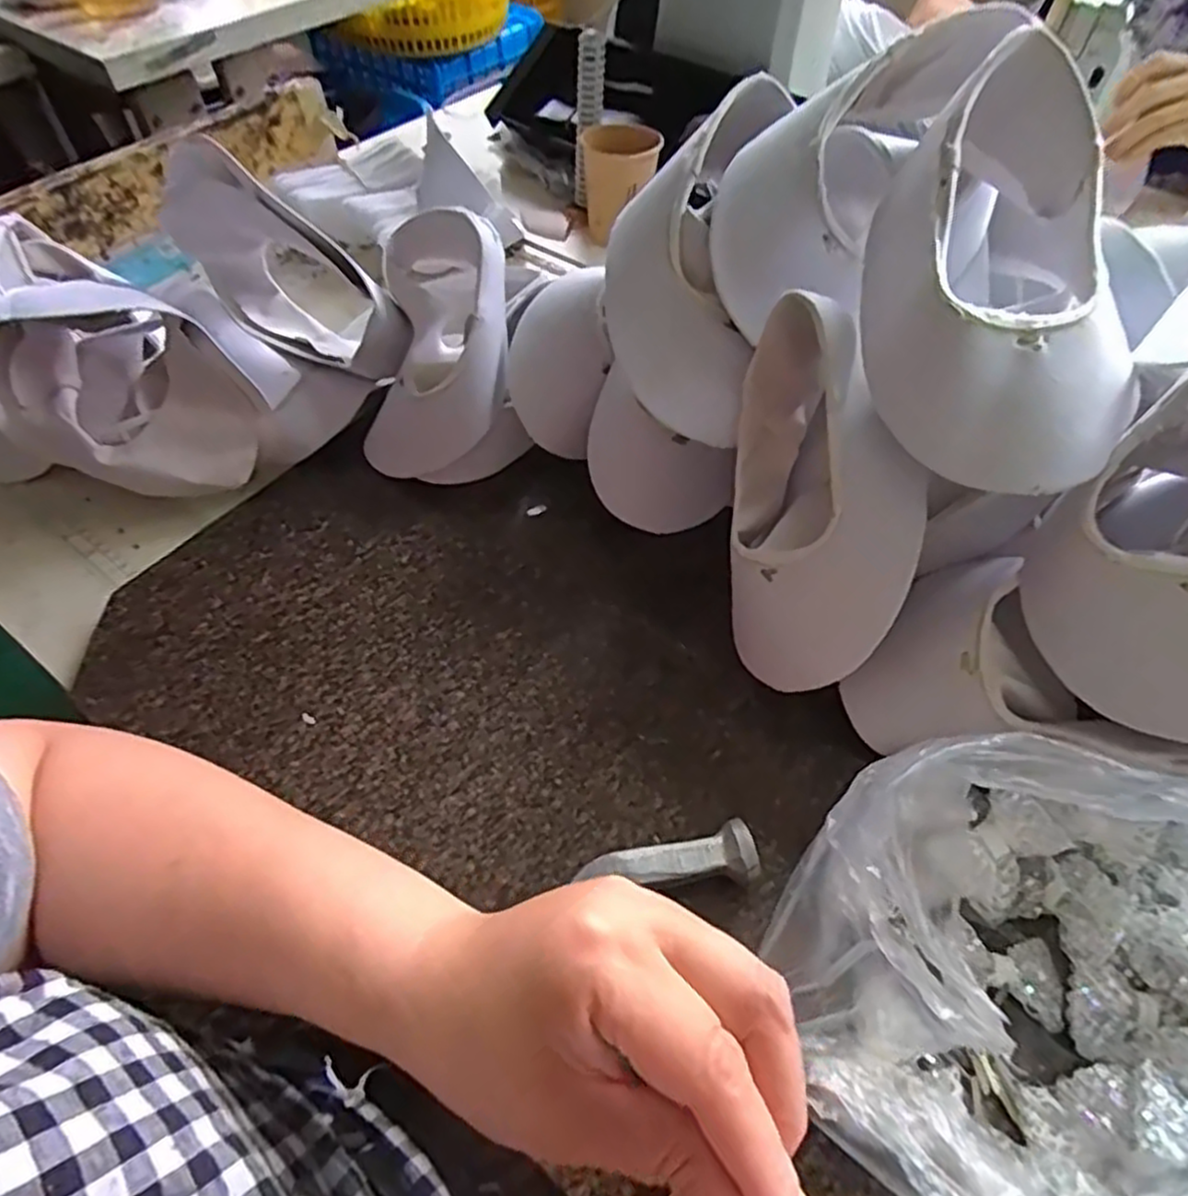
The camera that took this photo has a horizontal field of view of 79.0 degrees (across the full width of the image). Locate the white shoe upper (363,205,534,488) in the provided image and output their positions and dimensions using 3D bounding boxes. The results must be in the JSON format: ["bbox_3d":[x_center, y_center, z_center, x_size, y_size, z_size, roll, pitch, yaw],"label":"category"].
[{"bbox_3d":[-0.110,-0.162,0.482,0.111,0.132,0.121,-14,56,-9],"label":"white shoe upper"}]

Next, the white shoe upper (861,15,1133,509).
[{"bbox_3d":[0.179,-0.141,0.331,0.105,0.075,0.190,-1,94,21],"label":"white shoe upper"}]

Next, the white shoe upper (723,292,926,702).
[{"bbox_3d":[0.120,-0.048,0.372,0.063,0.189,0.104,-4,19,-37],"label":"white shoe upper"}]

